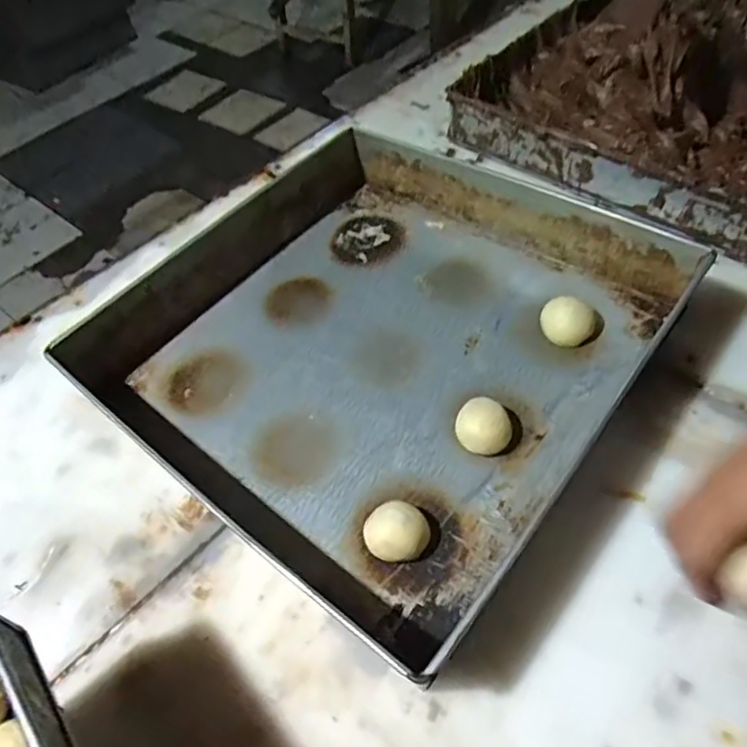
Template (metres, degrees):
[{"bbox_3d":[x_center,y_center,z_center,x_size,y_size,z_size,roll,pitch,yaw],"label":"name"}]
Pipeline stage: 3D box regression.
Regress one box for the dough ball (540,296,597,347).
[{"bbox_3d":[0.172,-0.044,0.516,0.046,0.034,0.040,11,54,15],"label":"dough ball"}]

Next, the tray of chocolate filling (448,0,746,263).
[{"bbox_3d":[0.363,-0.352,0.684,0.405,0.126,0.411,31,61,26],"label":"tray of chocolate filling"}]

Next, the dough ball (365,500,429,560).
[{"bbox_3d":[0.017,0.116,0.423,0.045,0.028,0.040,22,57,21],"label":"dough ball"}]

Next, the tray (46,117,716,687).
[{"bbox_3d":[0.000,-0.038,0.518,0.412,0.070,0.406,31,61,27],"label":"tray"}]

